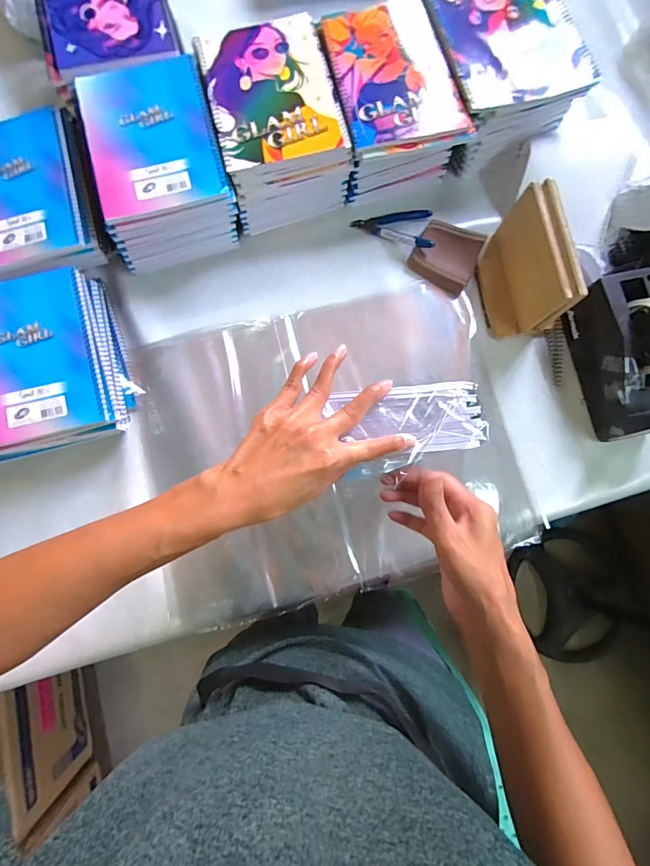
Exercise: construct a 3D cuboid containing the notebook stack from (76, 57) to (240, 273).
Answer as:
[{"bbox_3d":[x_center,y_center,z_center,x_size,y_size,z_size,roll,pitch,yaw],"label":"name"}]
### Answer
[{"bbox_3d":[-0.214,-0.347,0.529,0.156,0.119,0.194,-16,82,-4],"label":"notebook stack"}]

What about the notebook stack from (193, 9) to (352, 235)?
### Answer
[{"bbox_3d":[-0.067,-0.410,0.543,0.154,0.122,0.211,-15,82,-4],"label":"notebook stack"}]

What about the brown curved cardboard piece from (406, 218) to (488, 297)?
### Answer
[{"bbox_3d":[0.177,-0.259,0.573,0.089,0.021,0.093,28,81,3],"label":"brown curved cardboard piece"}]

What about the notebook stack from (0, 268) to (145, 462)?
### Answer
[{"bbox_3d":[-0.347,-0.085,0.498,0.169,0.085,0.210,-20,82,-5],"label":"notebook stack"}]

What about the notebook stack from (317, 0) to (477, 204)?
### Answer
[{"bbox_3d":[0.089,-0.445,0.550,0.159,0.121,0.201,-12,82,-4],"label":"notebook stack"}]

